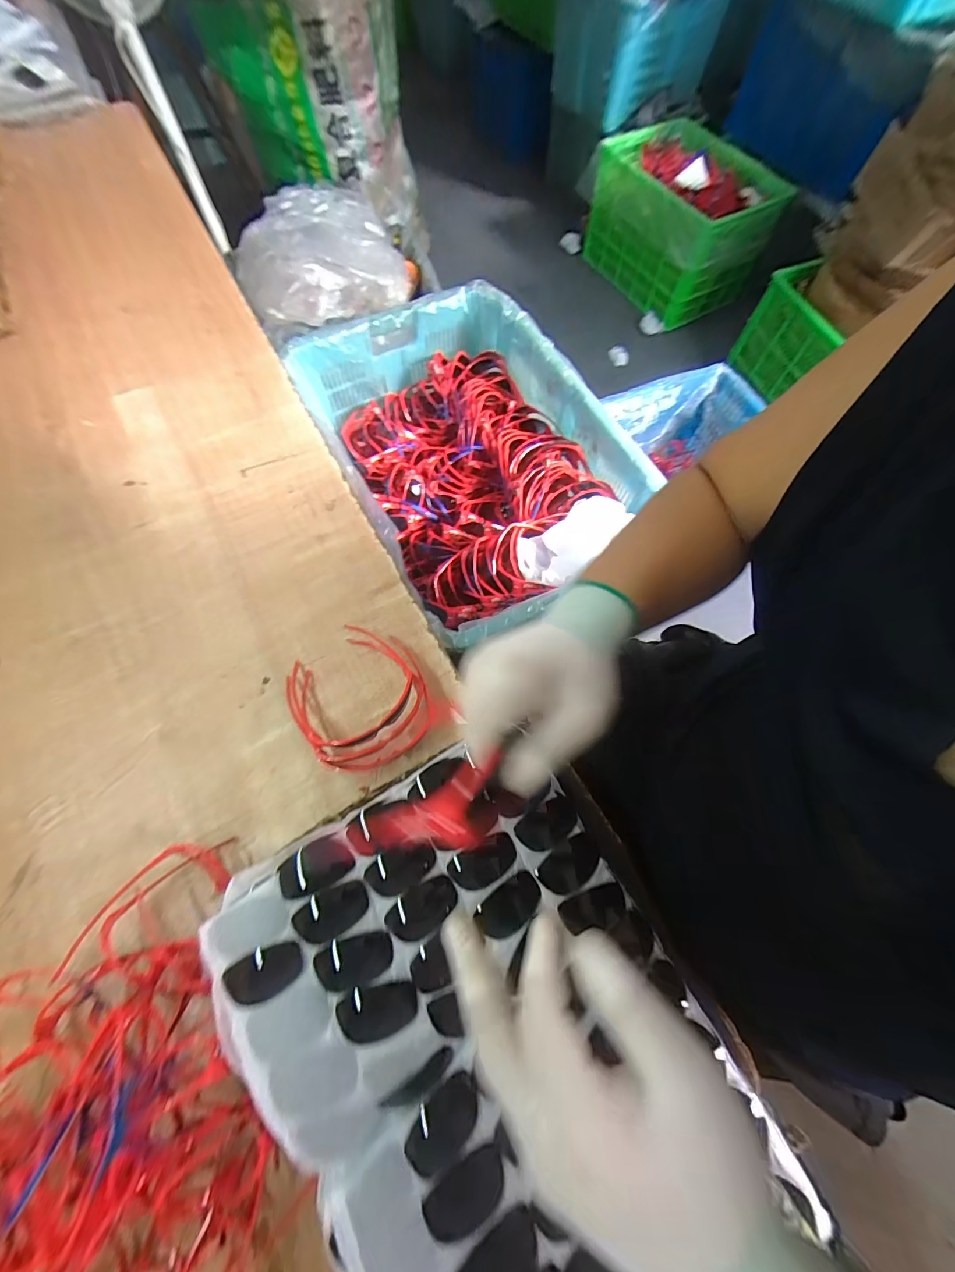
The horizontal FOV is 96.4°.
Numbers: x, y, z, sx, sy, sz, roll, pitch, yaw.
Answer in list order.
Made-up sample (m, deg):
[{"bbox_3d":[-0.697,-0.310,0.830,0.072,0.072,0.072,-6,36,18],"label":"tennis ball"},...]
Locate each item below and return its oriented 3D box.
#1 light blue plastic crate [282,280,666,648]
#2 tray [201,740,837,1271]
[{"bbox_3d":[0.002,-0.308,0.783,0.415,0.192,0.638,-28,73,-12],"label":"light blue plastic crate"},{"bbox_3d":[0.014,0.302,0.304,0.299,0.051,0.404,-27,73,-12],"label":"tray"}]

